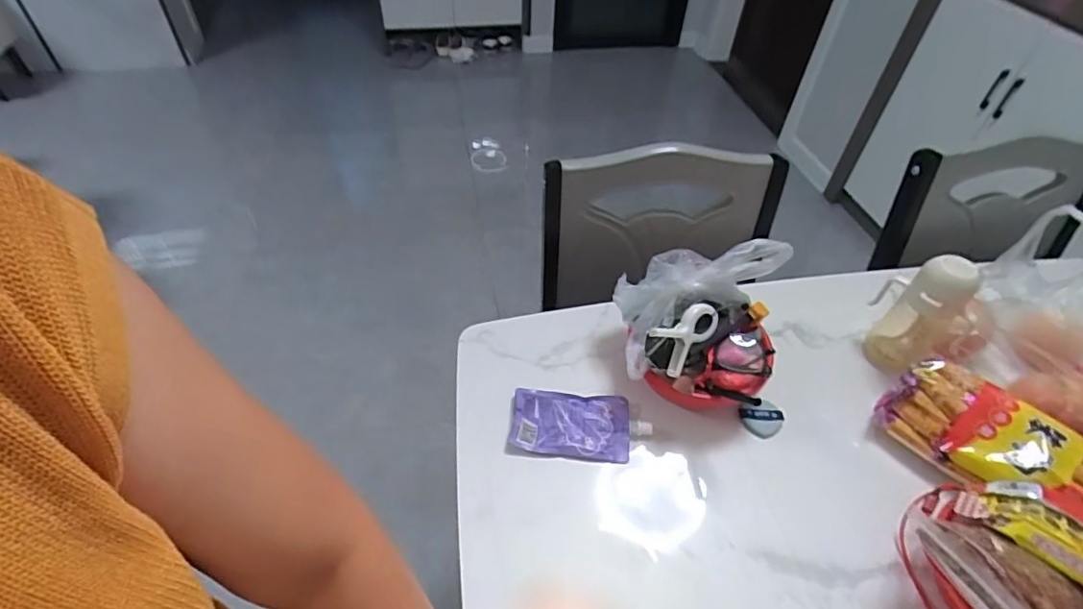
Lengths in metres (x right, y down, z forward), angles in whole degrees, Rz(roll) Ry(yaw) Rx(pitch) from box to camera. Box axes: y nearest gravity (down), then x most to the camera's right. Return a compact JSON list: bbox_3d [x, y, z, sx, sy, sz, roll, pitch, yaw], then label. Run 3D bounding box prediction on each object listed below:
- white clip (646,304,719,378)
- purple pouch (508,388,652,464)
[{"bbox_3d":[0.177,0.037,0.656,0.090,0.065,0.023,-31,13,-17],"label":"white clip"},{"bbox_3d":[0.047,0.151,0.689,0.165,0.018,0.085,4,47,1],"label":"purple pouch"}]

